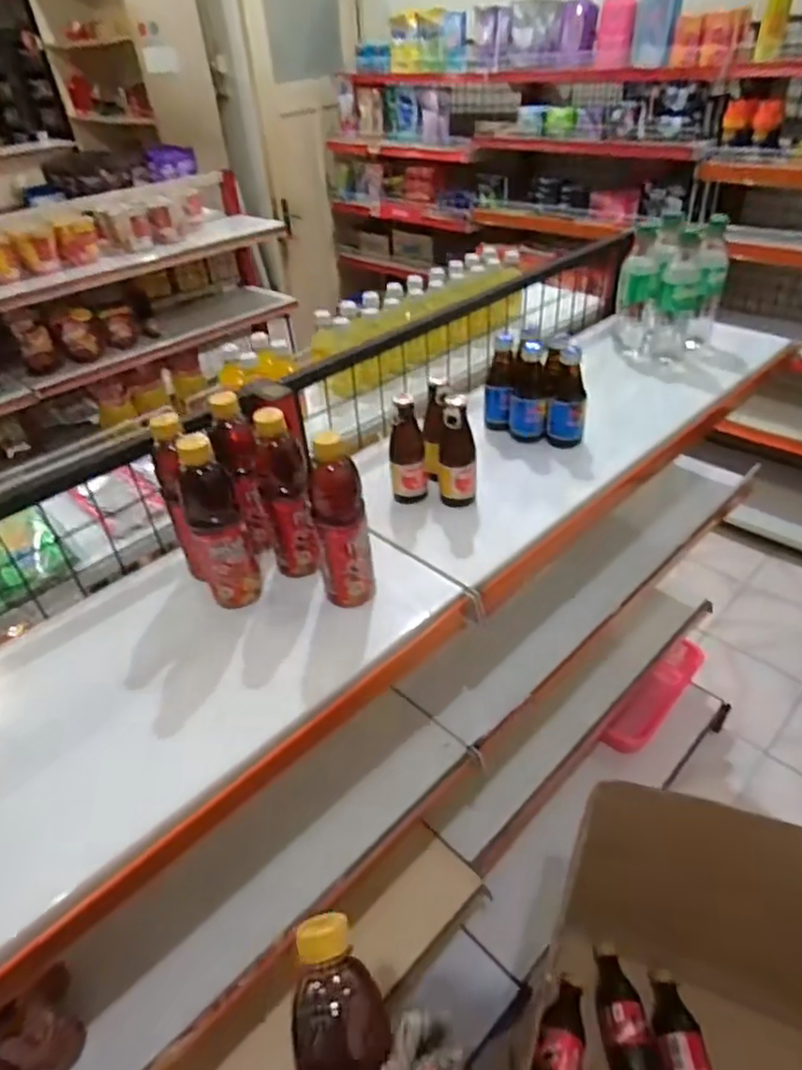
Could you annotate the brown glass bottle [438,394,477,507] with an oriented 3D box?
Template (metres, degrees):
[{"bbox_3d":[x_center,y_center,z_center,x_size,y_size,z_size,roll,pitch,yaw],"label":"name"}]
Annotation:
[{"bbox_3d":[0.067,-0.099,0.772,0.042,0.129,0.050,-3,38,3],"label":"brown glass bottle"}]

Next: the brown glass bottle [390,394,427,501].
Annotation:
[{"bbox_3d":[0.008,-0.100,0.788,0.044,0.140,0.046,-4,38,1],"label":"brown glass bottle"}]

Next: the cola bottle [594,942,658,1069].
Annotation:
[{"bbox_3d":[0.301,0.670,0.850,0.065,0.061,0.211,-2,38,3],"label":"cola bottle"}]

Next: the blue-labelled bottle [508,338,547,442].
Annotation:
[{"bbox_3d":[0.179,-0.199,0.892,0.063,0.124,0.063,1,39,7],"label":"blue-labelled bottle"}]

